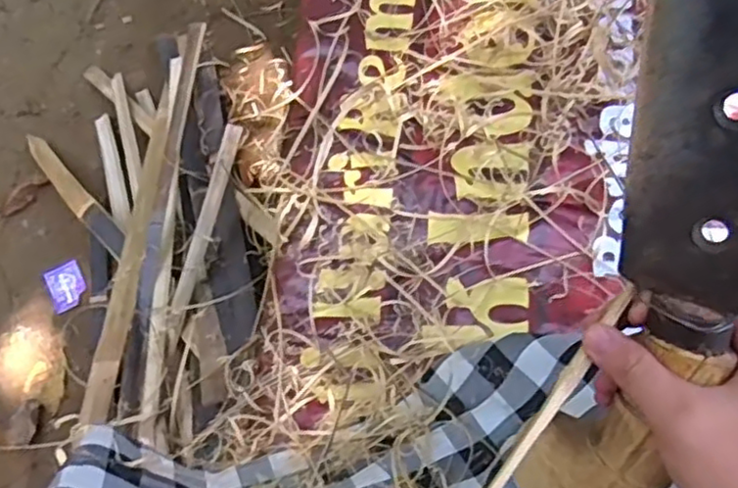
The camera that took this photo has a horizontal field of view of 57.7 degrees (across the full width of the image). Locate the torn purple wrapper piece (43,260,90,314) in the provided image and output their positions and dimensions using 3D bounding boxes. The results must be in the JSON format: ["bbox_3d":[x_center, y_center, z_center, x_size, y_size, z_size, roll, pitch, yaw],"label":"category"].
[{"bbox_3d":[-0.518,0.072,1.148,0.061,0.006,0.085,-25,70,-11],"label":"torn purple wrapper piece"}]

